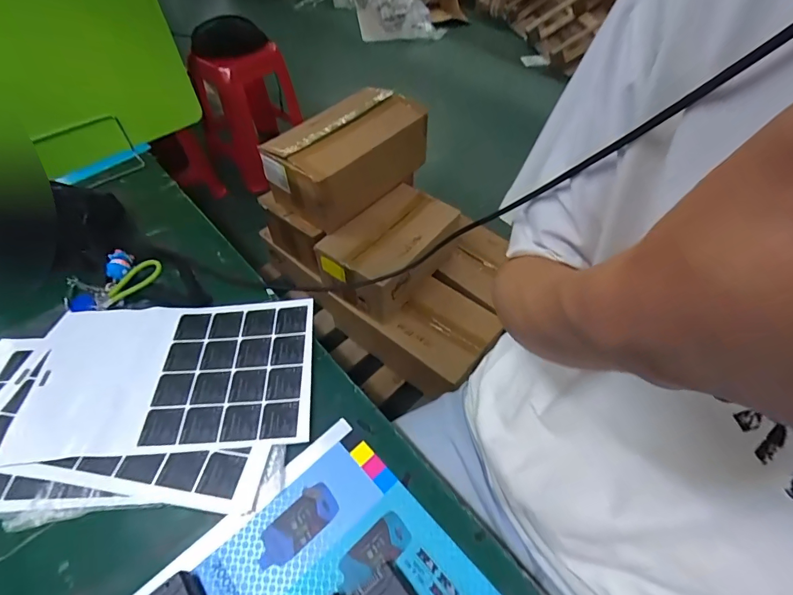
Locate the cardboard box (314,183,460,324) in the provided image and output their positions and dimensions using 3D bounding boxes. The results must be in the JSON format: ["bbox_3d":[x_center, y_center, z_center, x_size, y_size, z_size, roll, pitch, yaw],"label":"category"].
[{"bbox_3d":[-0.014,-0.124,1.147,0.217,0.171,0.360,34,58,25],"label":"cardboard box"}]

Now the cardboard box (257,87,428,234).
[{"bbox_3d":[-0.128,-0.383,1.143,0.433,0.207,0.221,-36,59,-26],"label":"cardboard box"}]

